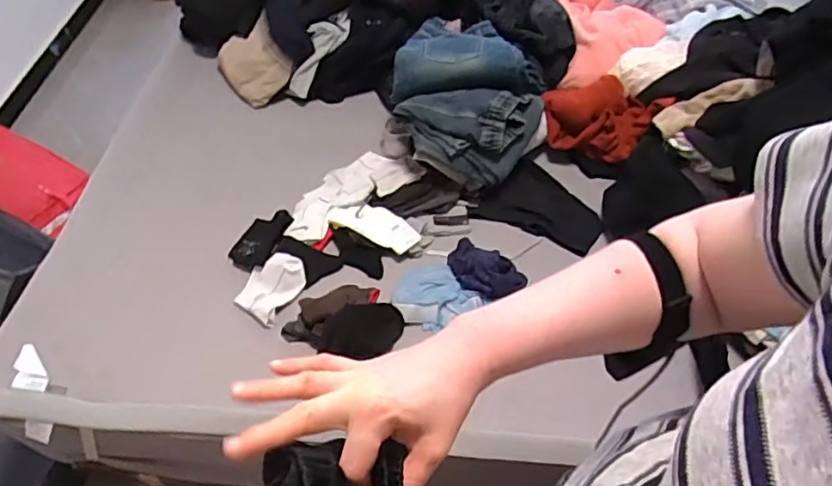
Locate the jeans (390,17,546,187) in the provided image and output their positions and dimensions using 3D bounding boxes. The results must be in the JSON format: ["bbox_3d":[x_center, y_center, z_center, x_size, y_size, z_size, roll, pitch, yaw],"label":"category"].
[{"bbox_3d":[0.121,-0.361,1.352,0.326,0.198,0.449,6,53,8],"label":"jeans"}]

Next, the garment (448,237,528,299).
[{"bbox_3d":[0.131,0.057,1.157,0.156,0.070,0.093,29,60,23],"label":"garment"}]

